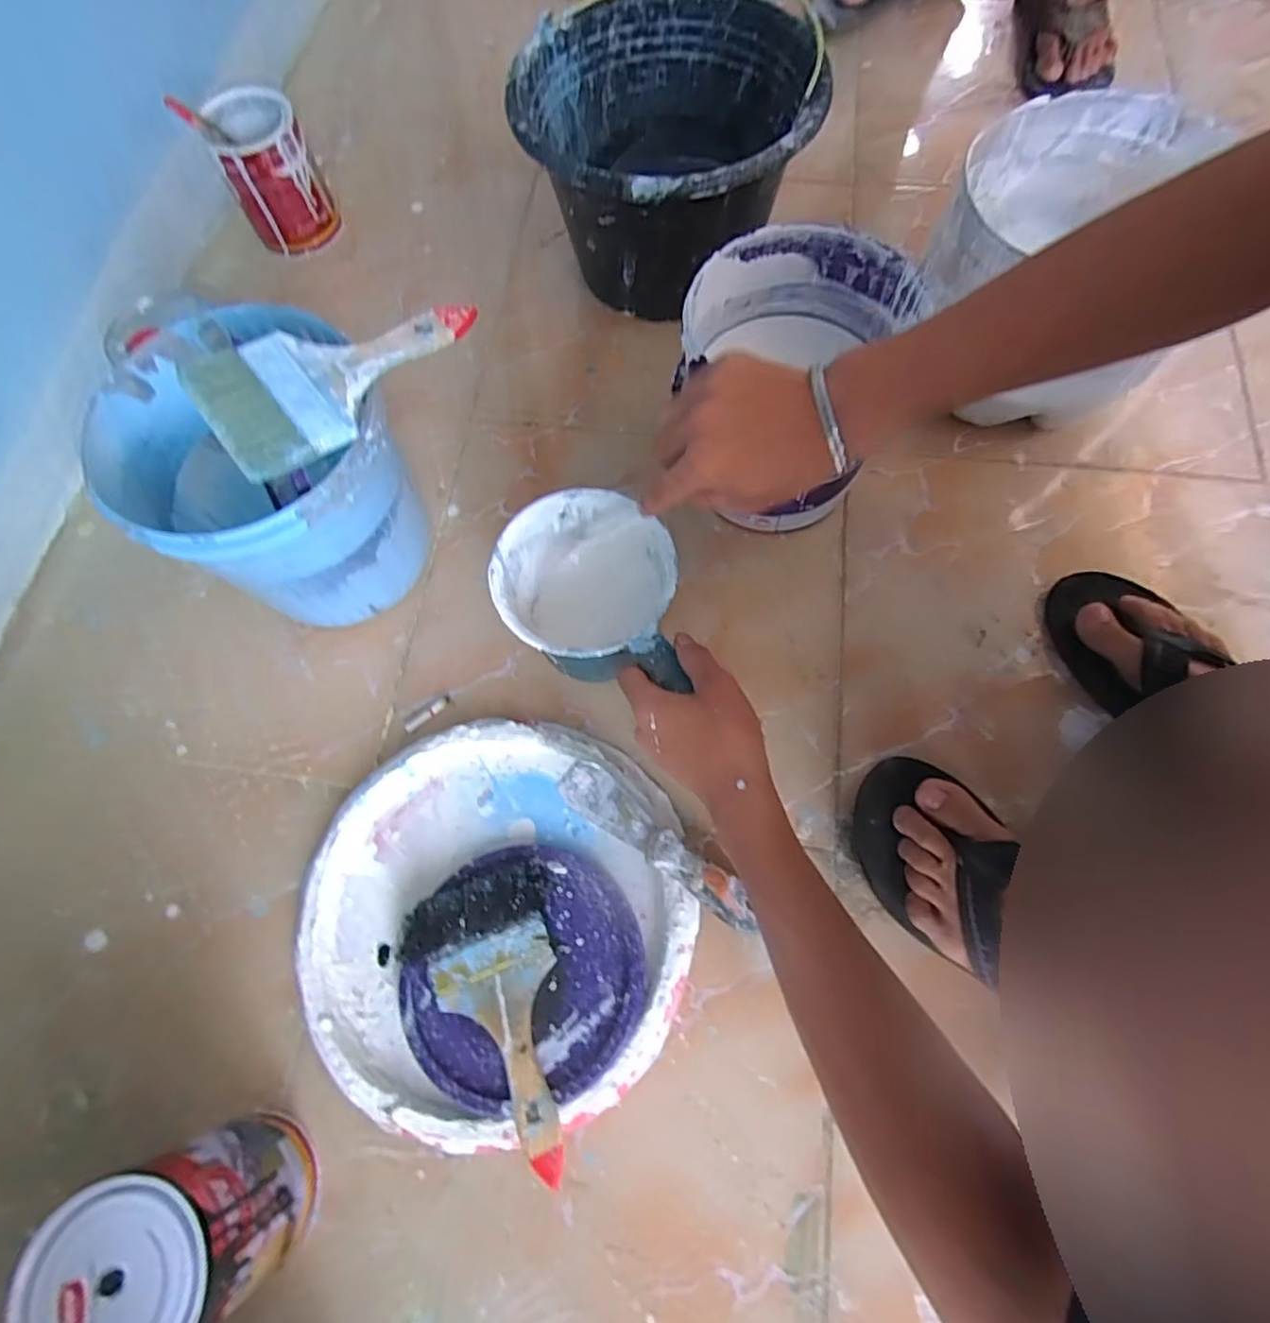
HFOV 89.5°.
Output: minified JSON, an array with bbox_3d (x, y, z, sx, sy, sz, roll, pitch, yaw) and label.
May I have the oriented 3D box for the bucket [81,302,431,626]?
[{"bbox_3d":[-0.291,-0.141,0.554,0.203,0.202,0.215,-28,71,-8],"label":"bucket"}]

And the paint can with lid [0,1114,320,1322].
[{"bbox_3d":[-0.283,0.361,0.402,0.100,0.136,0.097,-1,70,2],"label":"paint can with lid"}]

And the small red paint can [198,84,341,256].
[{"bbox_3d":[-0.424,-0.576,0.761,0.099,0.126,0.105,-20,70,-5],"label":"small red paint can"}]

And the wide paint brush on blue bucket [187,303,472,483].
[{"bbox_3d":[-0.199,-0.205,0.448,0.193,0.037,0.094,-33,72,-10],"label":"wide paint brush on blue bucket"}]

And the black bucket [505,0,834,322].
[{"bbox_3d":[0.032,-0.517,0.687,0.278,0.193,0.288,-1,70,2],"label":"black bucket"}]

